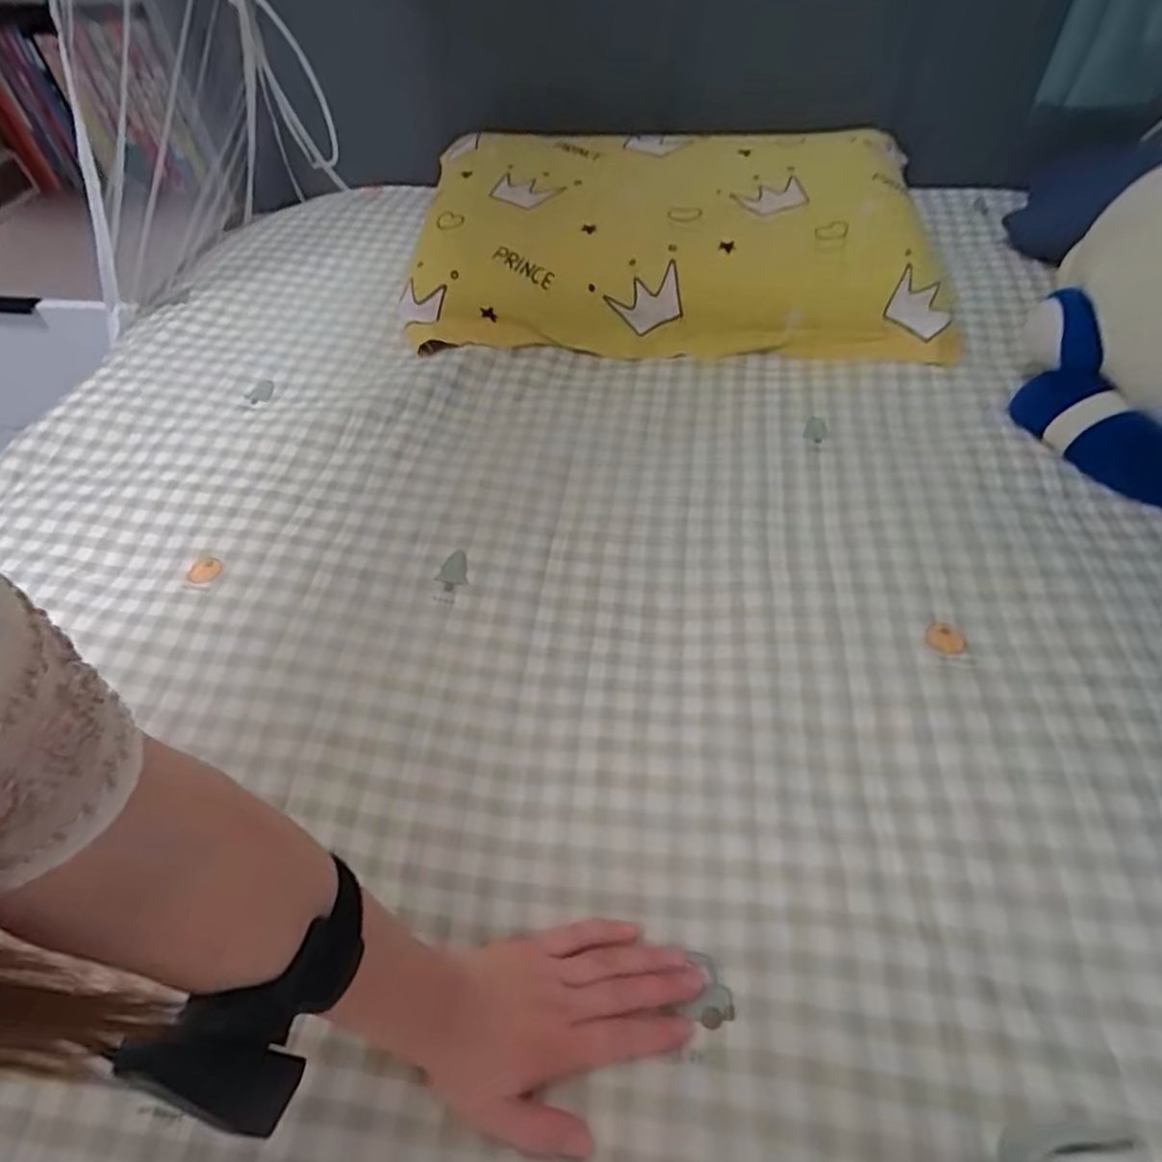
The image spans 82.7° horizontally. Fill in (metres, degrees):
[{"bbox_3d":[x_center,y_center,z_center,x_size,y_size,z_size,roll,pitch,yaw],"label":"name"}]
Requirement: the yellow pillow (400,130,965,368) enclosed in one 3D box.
[{"bbox_3d":[0.106,-0.427,0.838,0.636,0.152,0.364,2,51,7],"label":"yellow pillow"}]

